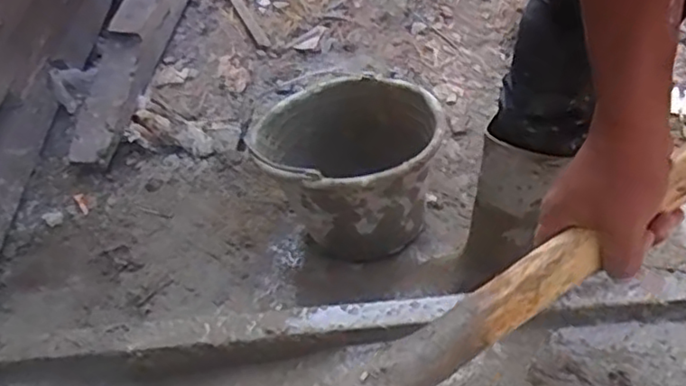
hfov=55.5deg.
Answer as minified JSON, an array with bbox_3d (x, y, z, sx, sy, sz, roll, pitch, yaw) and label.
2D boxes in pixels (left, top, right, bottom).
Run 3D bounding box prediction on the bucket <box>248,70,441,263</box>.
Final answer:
[{"bbox_3d":[-0.001,-0.032,1.076,0.240,0.210,0.278,-35,52,-25],"label":"bucket"}]

